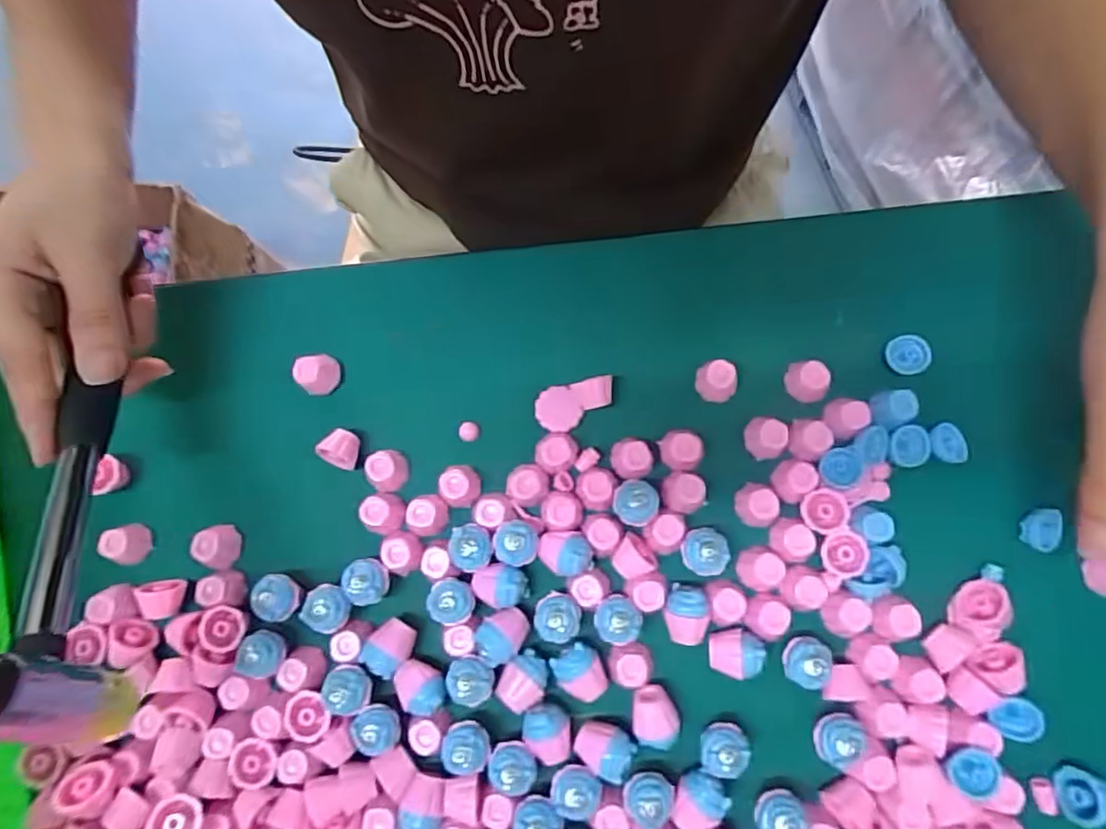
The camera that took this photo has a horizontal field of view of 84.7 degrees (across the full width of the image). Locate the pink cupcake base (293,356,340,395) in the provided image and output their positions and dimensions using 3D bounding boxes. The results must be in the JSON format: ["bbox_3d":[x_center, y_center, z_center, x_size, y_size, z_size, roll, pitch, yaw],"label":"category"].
[{"bbox_3d":[-0.117,-0.021,0.302,0.019,0.012,0.020,-1,77,3],"label":"pink cupcake base"}]

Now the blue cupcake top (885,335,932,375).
[{"bbox_3d":[0.173,-0.029,0.295,0.020,0.010,0.019,9,97,26],"label":"blue cupcake top"}]

